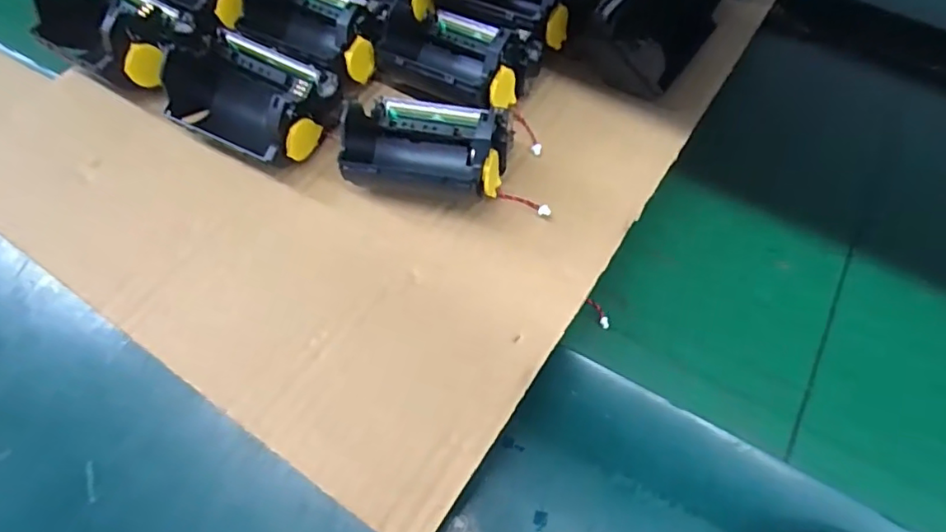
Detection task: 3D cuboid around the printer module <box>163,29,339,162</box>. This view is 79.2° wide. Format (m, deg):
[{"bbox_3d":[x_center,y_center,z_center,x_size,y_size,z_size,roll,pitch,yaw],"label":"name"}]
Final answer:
[{"bbox_3d":[-0.106,-0.078,0.270,0.074,0.042,0.052,25,64,9],"label":"printer module"}]

